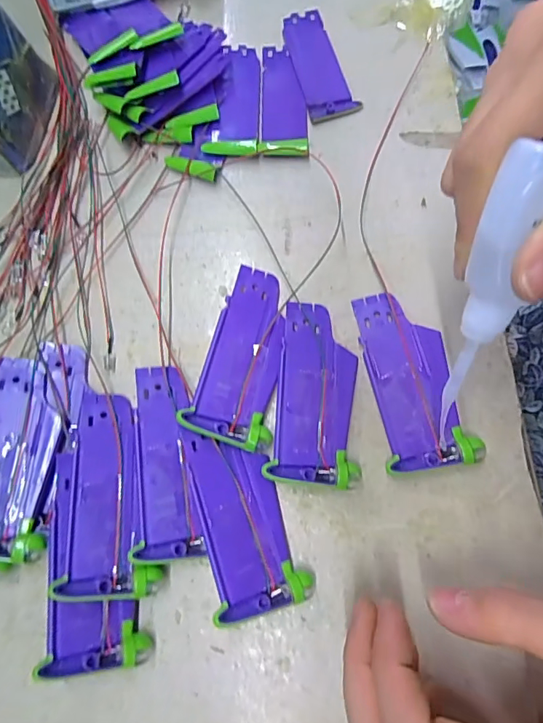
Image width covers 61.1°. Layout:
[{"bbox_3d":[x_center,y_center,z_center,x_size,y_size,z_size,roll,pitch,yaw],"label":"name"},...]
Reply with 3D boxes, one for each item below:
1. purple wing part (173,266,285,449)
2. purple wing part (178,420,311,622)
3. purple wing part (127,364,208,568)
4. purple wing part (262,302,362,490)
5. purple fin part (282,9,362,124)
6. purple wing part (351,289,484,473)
[{"bbox_3d":[-0.011,-0.005,0.227,0.038,0.014,0.090,16,76,8],"label":"purple wing part"},{"bbox_3d":[-0.013,0.068,0.207,0.039,0.016,0.081,-15,74,0],"label":"purple wing part"},{"bbox_3d":[-0.051,0.045,0.214,0.028,0.009,0.089,-9,74,1],"label":"purple wing part"},{"bbox_3d":[0.023,0.014,0.223,0.041,0.008,0.088,7,75,6],"label":"purple wing part"},{"bbox_3d":[0.027,-0.179,0.275,0.028,0.004,0.078,-16,74,-1],"label":"purple fin part"},{"bbox_3d":[0.068,0.006,0.223,0.039,0.011,0.088,-9,74,1],"label":"purple wing part"}]

